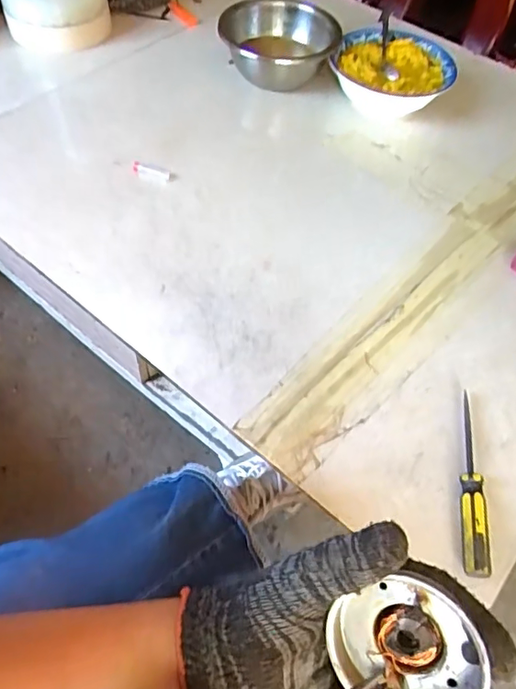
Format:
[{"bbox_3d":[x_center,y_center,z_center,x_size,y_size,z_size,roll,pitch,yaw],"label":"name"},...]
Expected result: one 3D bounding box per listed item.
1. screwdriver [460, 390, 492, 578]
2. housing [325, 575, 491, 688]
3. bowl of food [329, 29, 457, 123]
[{"bbox_3d":[0.185,0.115,0.450,0.020,0.021,0.163,12,56,2],"label":"screwdriver"},{"bbox_3d":[0.075,0.145,0.250,0.069,0.030,0.064,-38,75,24],"label":"housing"},{"bbox_3d":[0.190,-0.377,0.736,0.163,0.057,0.132,21,59,12],"label":"bowl of food"}]

